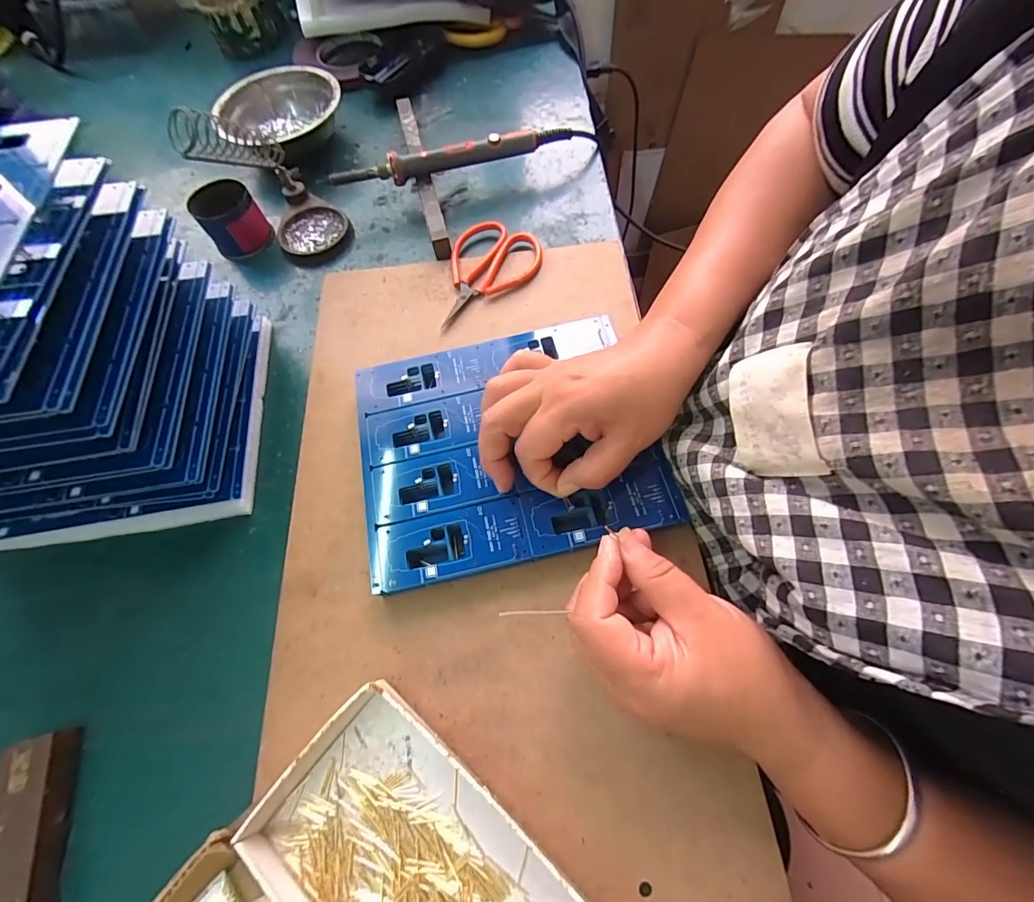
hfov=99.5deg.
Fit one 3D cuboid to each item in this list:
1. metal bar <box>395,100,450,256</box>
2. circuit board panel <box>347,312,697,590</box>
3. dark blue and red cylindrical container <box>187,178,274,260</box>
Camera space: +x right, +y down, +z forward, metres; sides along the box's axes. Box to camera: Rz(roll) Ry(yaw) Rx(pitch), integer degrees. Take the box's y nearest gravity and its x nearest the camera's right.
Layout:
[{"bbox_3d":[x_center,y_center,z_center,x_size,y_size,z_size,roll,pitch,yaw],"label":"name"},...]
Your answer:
[{"bbox_3d":[-0.091,-0.268,0.423,0.015,0.023,0.207,-15,66,-3],"label":"metal bar"},{"bbox_3d":[-0.009,-0.008,0.294,0.189,0.011,0.160,-13,66,-2],"label":"circuit board panel"},{"bbox_3d":[-0.260,-0.211,0.399,0.050,0.042,0.048,-1,66,3],"label":"dark blue and red cylindrical container"}]

